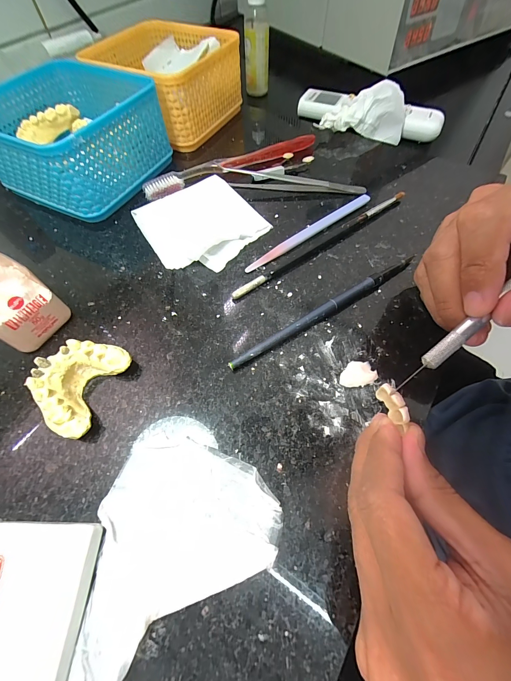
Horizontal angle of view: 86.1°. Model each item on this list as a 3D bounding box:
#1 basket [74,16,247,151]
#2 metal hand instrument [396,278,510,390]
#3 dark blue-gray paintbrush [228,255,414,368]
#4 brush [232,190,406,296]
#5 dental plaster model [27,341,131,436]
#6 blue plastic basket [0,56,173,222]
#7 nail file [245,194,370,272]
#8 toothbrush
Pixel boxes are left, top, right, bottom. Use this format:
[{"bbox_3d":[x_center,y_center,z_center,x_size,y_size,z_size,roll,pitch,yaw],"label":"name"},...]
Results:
[{"bbox_3d":[-0.099,-0.292,0.309,0.134,0.065,0.132,27,64,14],"label":"basket"},{"bbox_3d":[0.119,-0.022,0.130,0.132,0.006,0.007,-44,67,3],"label":"metal hand instrument"},{"bbox_3d":[0.053,-0.022,0.193,0.160,0.010,0.009,-31,65,-15],"label":"dark blue-gray paintbrush"},{"bbox_3d":[0.059,-0.083,0.226,0.187,0.008,0.005,-33,66,-17],"label":"brush"},{"bbox_3d":[-0.104,0.025,0.161,0.037,0.026,0.054,18,63,10],"label":"dental plaster model"},{"bbox_3d":[-0.168,-0.191,0.258,0.132,0.064,0.144,25,64,13],"label":"blue plastic basket"},{"bbox_3d":[0.048,-0.094,0.234,0.137,0.005,0.010,-33,66,-16],"label":"nail file"},{"bbox_3d":[-0.022,-0.180,0.277,0.185,0.015,0.018,-26,64,-13],"label":"toothbrush"}]

